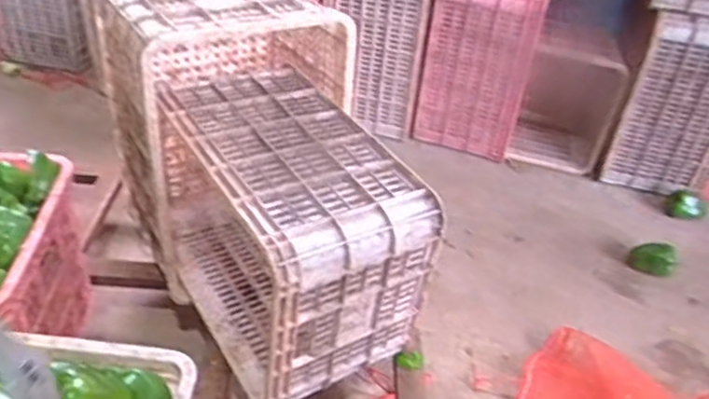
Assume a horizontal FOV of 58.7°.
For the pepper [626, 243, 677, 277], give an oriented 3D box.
[{"bbox_3d":[0.560,0.109,1.182,0.080,0.049,0.051,13,37,8],"label":"pepper"}]

